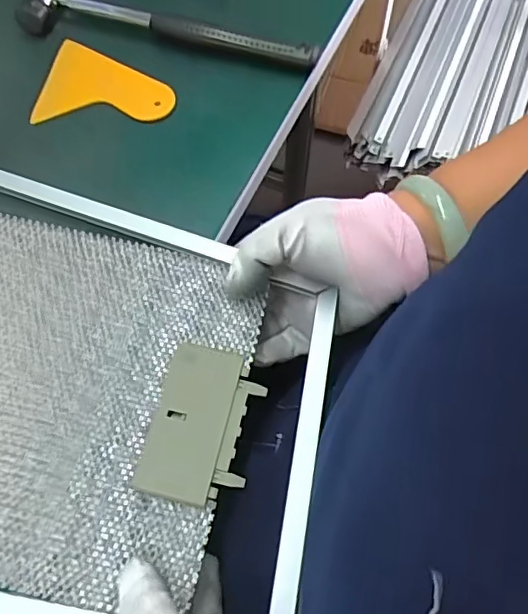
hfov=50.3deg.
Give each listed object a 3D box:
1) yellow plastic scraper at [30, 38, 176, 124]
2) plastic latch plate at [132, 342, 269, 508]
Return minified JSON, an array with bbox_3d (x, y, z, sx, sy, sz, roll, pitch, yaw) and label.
[{"bbox_3d":[-0.115,-0.165,0.423,0.096,0.010,0.073,10,64,0],"label":"yellow plastic scraper"},{"bbox_3d":[-0.033,0.064,0.313,0.054,0.007,0.085,12,64,5],"label":"plastic latch plate"}]

